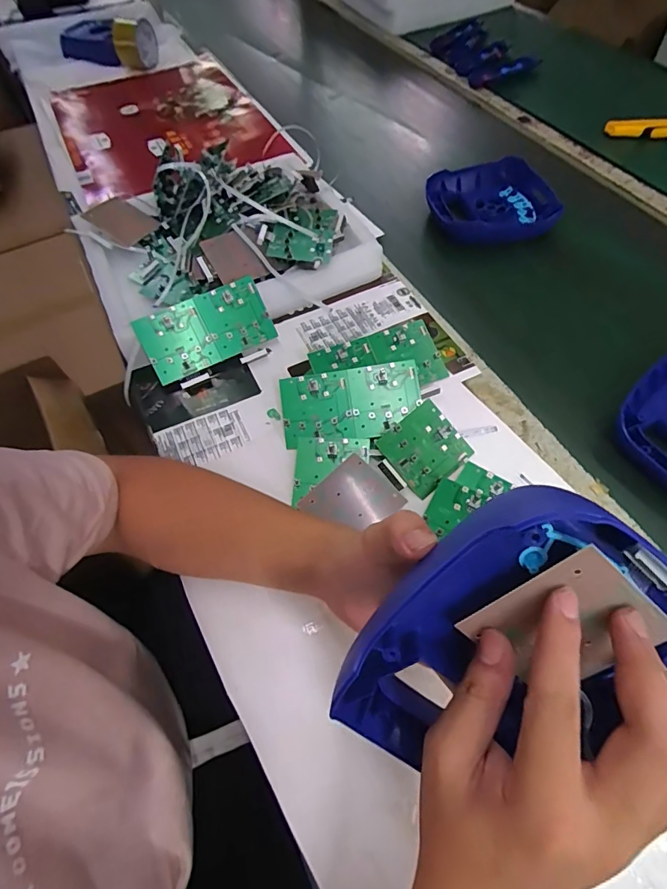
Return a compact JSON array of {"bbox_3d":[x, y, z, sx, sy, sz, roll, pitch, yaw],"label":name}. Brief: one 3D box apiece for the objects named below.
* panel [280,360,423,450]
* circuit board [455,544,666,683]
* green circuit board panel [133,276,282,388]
[{"bbox_3d":[0.018,-0.044,0.481,0.150,0.010,0.077,-8,81,4],"label":"panel"},{"bbox_3d":[0.117,0.093,0.224,0.073,0.078,0.007,42,22,-11],"label":"circuit board"},{"bbox_3d":[-0.151,-0.137,0.529,0.149,0.011,0.079,-27,100,-12],"label":"green circuit board panel"}]

